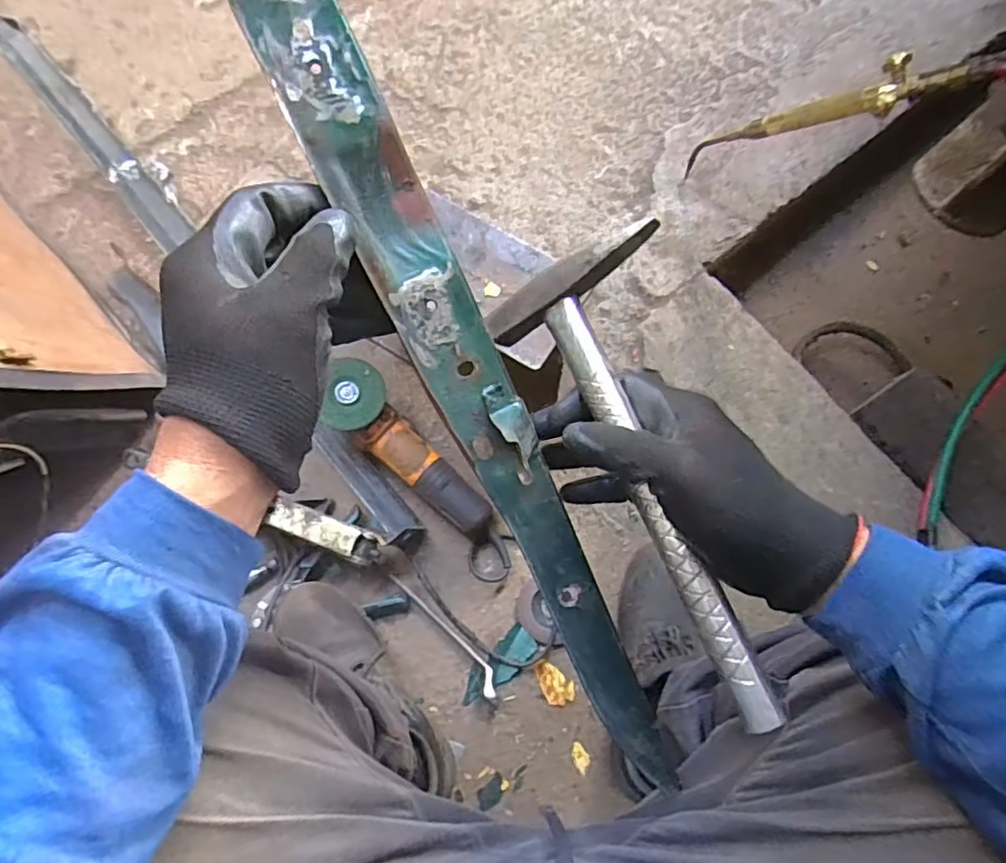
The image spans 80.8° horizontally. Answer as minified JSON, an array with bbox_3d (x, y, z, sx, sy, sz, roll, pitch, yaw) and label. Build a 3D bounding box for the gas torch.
[{"bbox_3d":[0.400,-0.419,0.777,0.056,0.421,0.045,-44,116,-10],"label":"gas torch"}]

